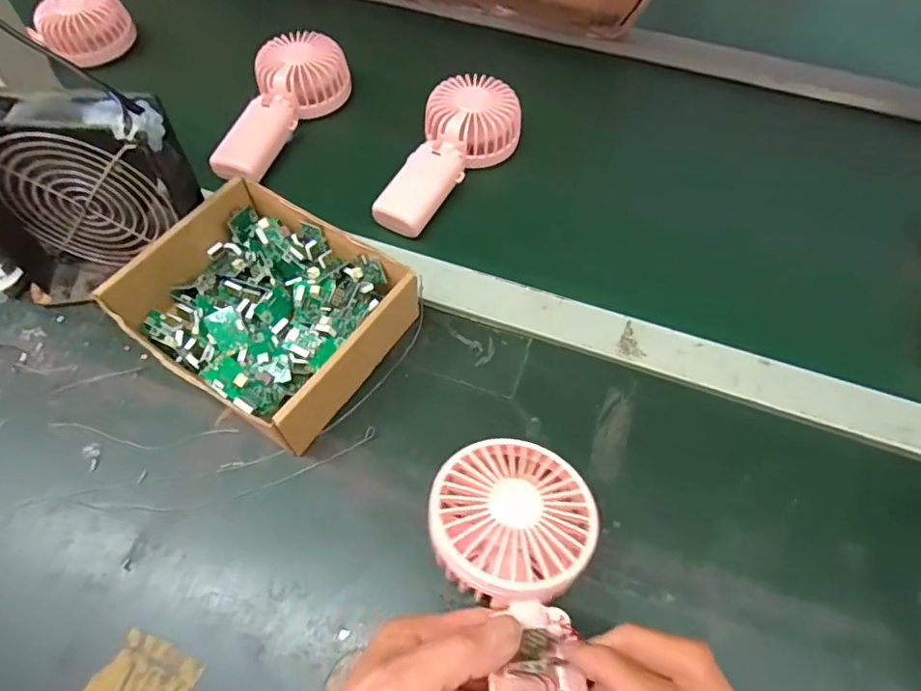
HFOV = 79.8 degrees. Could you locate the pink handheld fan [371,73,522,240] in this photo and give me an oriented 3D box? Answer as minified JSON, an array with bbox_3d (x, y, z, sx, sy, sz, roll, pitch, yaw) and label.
[{"bbox_3d":[-0.008,-0.169,0.484,0.083,0.037,0.175,21,61,11],"label":"pink handheld fan"}]

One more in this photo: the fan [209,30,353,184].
[{"bbox_3d":[-0.171,-0.225,0.514,0.076,0.041,0.176,18,61,9],"label":"fan"}]

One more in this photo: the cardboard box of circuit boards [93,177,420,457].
[{"bbox_3d":[-0.134,-0.026,0.388,0.164,0.055,0.141,28,63,15],"label":"cardboard box of circuit boards"}]

